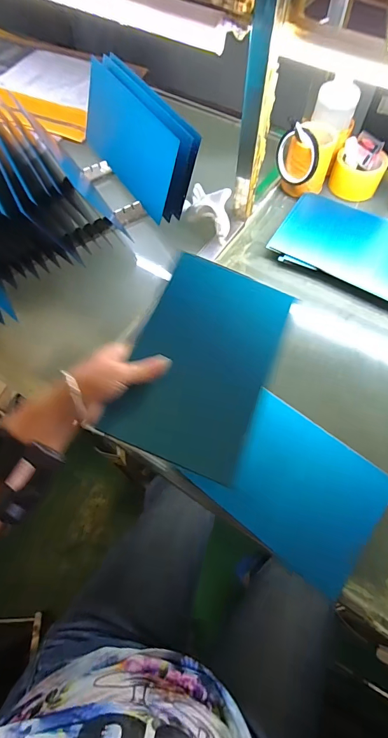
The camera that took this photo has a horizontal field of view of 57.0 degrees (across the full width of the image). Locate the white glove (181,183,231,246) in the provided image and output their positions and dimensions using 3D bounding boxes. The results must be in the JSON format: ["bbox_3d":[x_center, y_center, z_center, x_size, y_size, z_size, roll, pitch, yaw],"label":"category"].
[{"bbox_3d":[0.026,-0.291,0.657,0.109,0.062,0.057,31,67,14],"label":"white glove"}]

